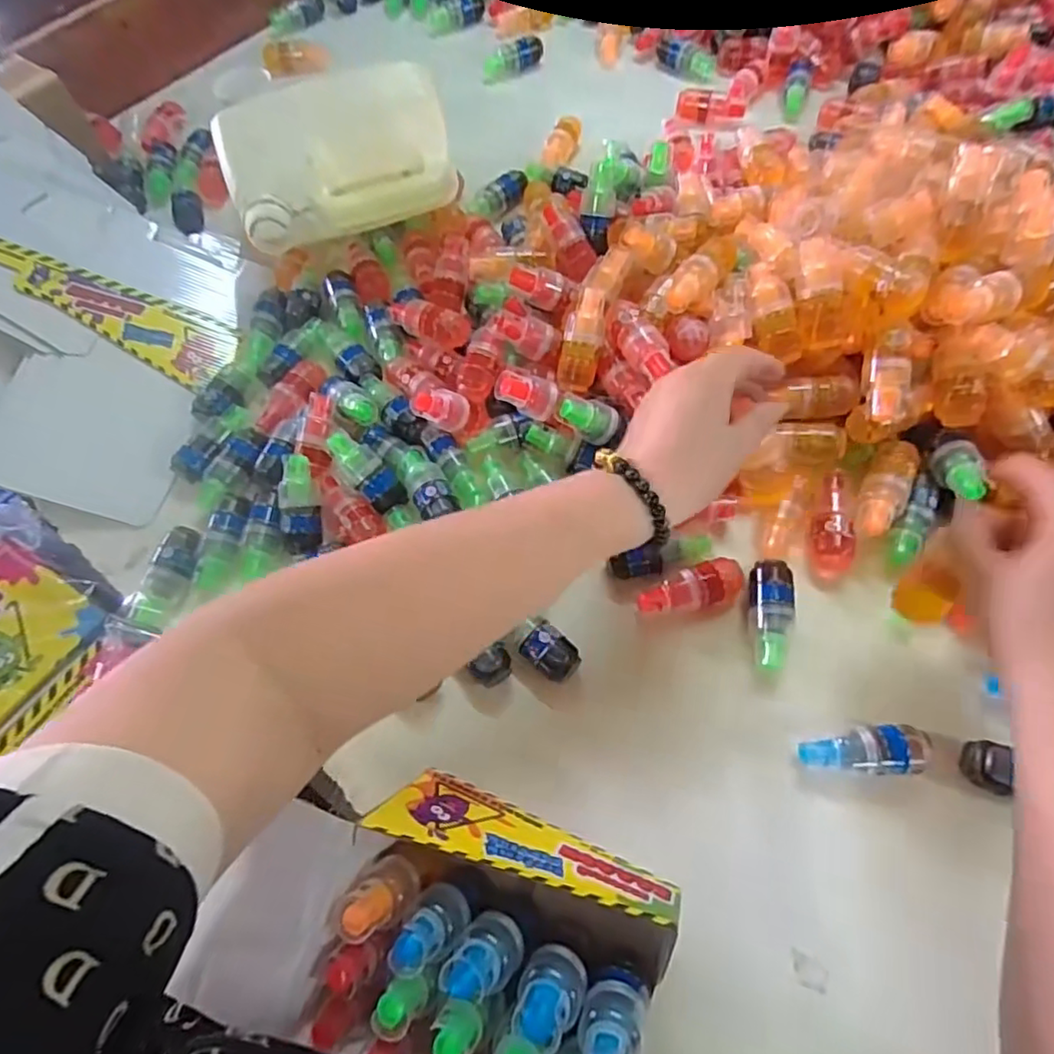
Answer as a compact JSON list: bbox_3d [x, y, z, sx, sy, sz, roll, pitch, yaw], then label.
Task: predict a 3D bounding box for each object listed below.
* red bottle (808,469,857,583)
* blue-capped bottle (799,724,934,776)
[{"bbox_3d":[0.227,-0.003,0.462,0.030,0.022,0.083,5,64,6],"label":"red bottle"},{"bbox_3d":[0.213,0.143,0.388,0.075,0.028,0.028,-5,63,1],"label":"blue-capped bottle"}]

